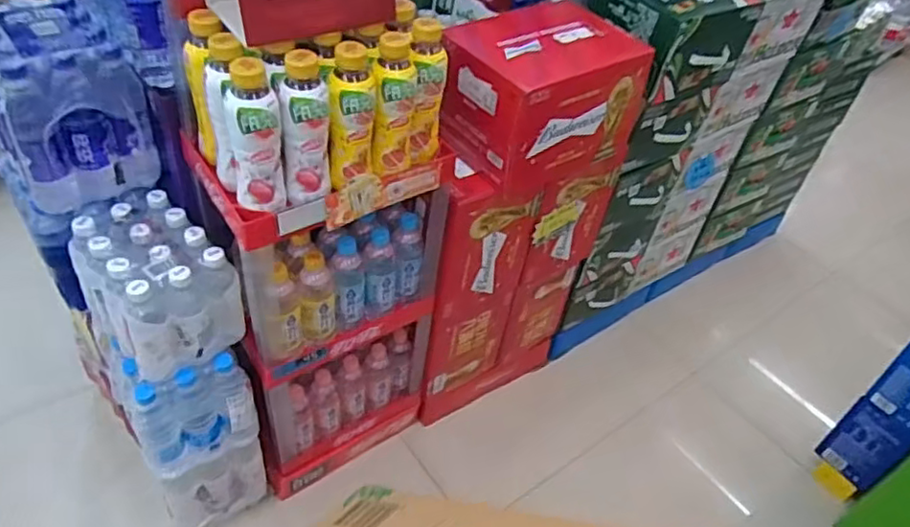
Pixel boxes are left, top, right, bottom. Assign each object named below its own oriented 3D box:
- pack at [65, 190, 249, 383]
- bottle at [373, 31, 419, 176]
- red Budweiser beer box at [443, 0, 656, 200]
[{"bbox_3d":[-0.477,0.027,1.006,0.239,0.170,0.169,33,48,29],"label":"pack"},{"bbox_3d":[-0.085,-0.221,0.903,0.059,0.191,0.057,2,40,-3],"label":"bottle"},{"bbox_3d":[0.155,-0.306,1.180,0.321,0.232,0.249,-26,49,-31],"label":"red Budweiser beer box"}]

